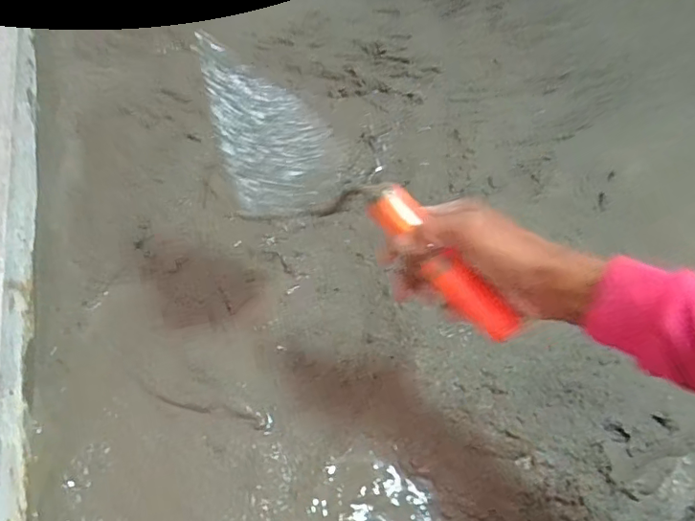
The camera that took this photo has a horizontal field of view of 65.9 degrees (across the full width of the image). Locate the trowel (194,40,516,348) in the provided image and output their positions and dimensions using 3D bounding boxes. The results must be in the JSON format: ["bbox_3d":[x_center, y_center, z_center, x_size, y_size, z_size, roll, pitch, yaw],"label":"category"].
[{"bbox_3d":[-0.003,-0.048,0.403,0.305,0.054,0.089,40,58,12],"label":"trowel"}]

